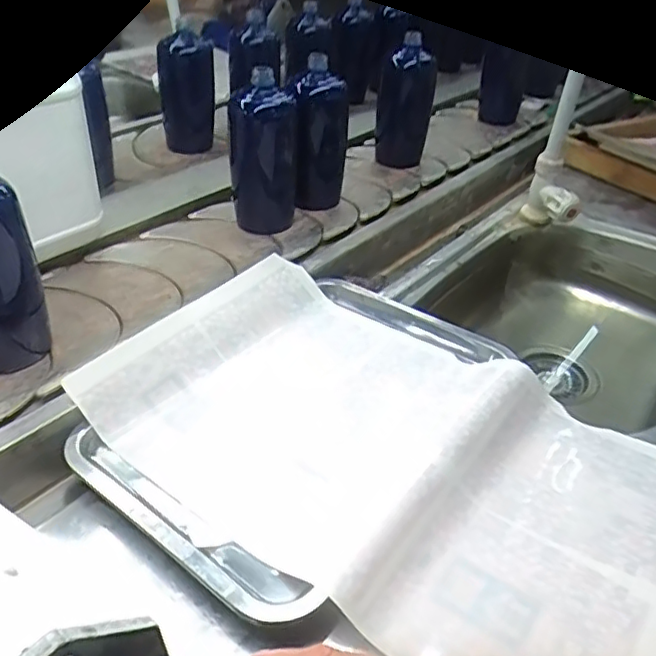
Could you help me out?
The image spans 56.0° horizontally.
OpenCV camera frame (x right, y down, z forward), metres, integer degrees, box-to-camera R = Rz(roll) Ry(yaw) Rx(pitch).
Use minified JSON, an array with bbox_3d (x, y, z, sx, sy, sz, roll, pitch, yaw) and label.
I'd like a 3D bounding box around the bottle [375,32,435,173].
[{"bbox_3d":[0.125,-0.364,0.991,0.084,0.177,0.079,5,36,3],"label":"bottle"}]

